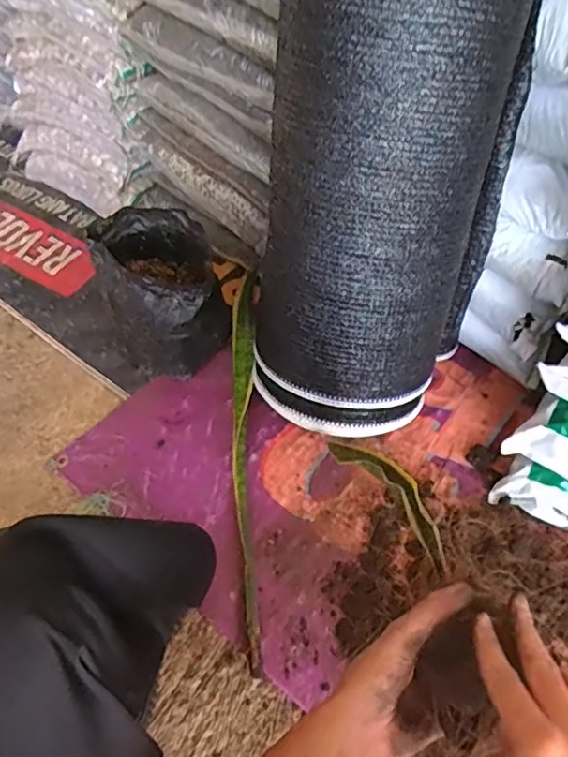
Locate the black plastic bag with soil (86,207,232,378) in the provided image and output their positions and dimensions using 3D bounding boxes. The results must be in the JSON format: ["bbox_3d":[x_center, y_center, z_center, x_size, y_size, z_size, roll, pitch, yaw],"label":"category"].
[{"bbox_3d":[-0.195,-0.131,0.932,0.189,0.184,0.211,-14,54,-12],"label":"black plastic bag with soil"}]

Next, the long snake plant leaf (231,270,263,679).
[{"bbox_3d":[-0.058,0.083,0.864,0.040,0.029,0.633,-2,50,-2],"label":"long snake plant leaf"}]

